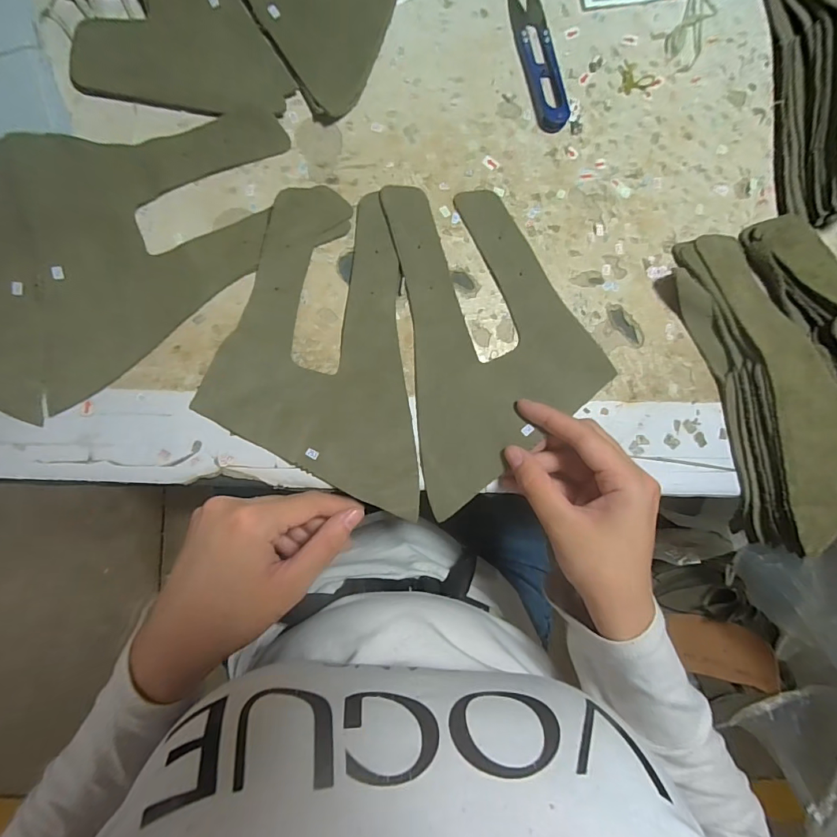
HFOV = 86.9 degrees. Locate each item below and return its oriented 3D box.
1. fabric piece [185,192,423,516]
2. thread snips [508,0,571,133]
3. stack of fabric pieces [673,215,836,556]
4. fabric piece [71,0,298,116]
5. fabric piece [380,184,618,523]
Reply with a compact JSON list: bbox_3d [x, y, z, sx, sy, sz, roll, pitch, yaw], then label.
[{"bbox_3d":[-0.069,-0.041,0.280,0.126,0.010,0.199,-2,89,-5],"label":"fabric piece"},{"bbox_3d":[0.082,-0.246,0.297,0.024,0.011,0.103,-15,90,-5],"label":"thread snips"},{"bbox_3d":[0.330,-0.046,0.296,0.265,0.041,0.207,-14,90,-5],"label":"stack of fabric pieces"},{"bbox_3d":[-0.158,-0.258,0.277,0.122,0.006,0.140,-12,90,-5],"label":"fabric piece"},{"bbox_3d":[0.056,-0.052,0.289,0.126,0.010,0.203,-9,87,-5],"label":"fabric piece"}]

